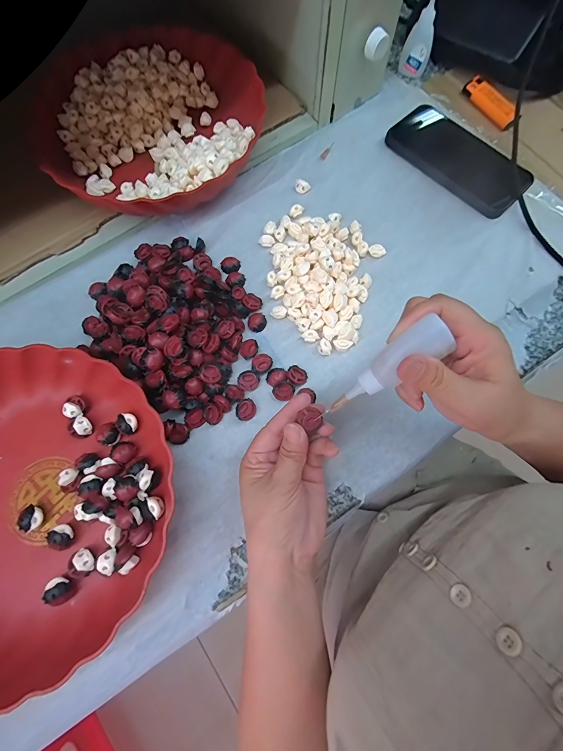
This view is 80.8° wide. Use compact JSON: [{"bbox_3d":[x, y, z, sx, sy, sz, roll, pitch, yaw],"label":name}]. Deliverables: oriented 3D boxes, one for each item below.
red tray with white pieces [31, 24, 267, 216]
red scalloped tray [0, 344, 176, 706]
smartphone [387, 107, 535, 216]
[{"bbox_3d":[-0.137,-0.274,0.368,0.234,0.055,0.237,37,77,9],"label":"red tray with white pieces"},{"bbox_3d":[-0.214,0.099,0.267,0.247,0.045,0.246,1,74,-1],"label":"red scalloped tray"},{"bbox_3d":[0.205,-0.253,0.386,0.161,0.016,0.076,44,78,10],"label":"smartphone"}]

